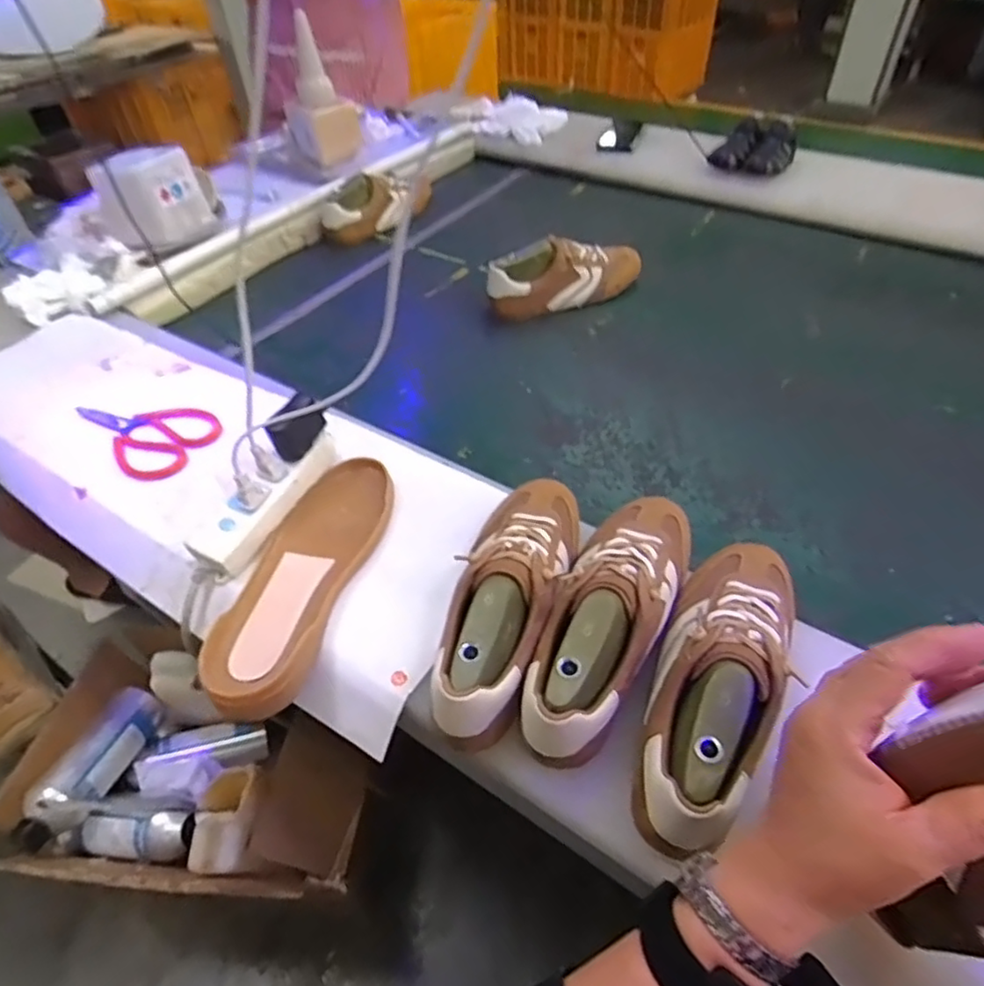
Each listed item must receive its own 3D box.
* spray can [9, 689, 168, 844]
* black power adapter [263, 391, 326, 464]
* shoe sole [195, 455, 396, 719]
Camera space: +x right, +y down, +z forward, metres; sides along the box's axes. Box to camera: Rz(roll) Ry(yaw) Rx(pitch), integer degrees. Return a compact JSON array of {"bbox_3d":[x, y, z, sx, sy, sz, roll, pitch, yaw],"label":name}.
[{"bbox_3d":[-0.591,0.404,0.953,0.084,0.076,0.234,10,33,12],"label":"spray can"},{"bbox_3d":[-0.186,-0.065,0.612,0.026,0.049,0.053,17,50,18],"label":"black power adapter"},{"bbox_3d":[-0.167,0.070,0.575,0.095,0.043,0.275,9,48,12],"label":"shoe sole"}]

